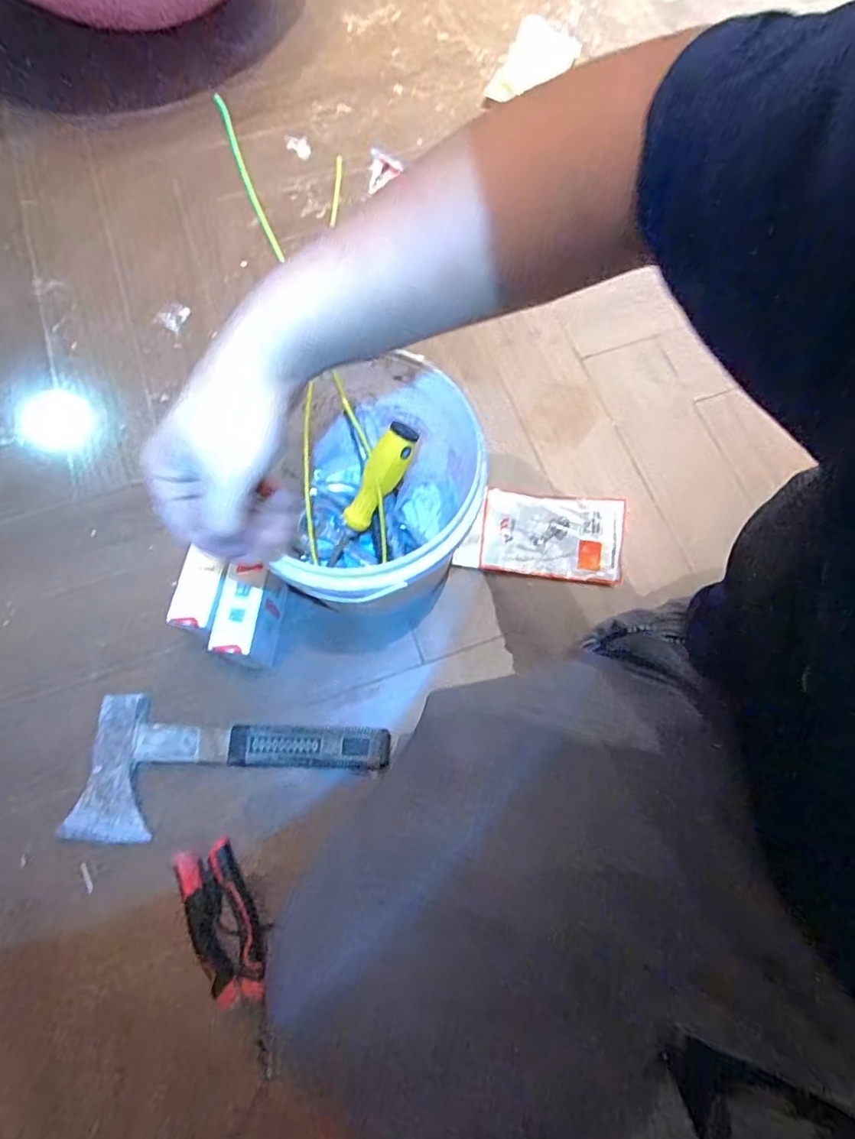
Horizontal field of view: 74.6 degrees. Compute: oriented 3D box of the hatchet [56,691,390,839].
[{"bbox_3d":[-0.191,0.203,0.561,0.296,0.032,0.131,4,72,0],"label":"hatchet"}]

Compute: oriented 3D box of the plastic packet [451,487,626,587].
[{"bbox_3d":[0.131,-0.040,0.643,0.179,0.014,0.099,8,72,2],"label":"plastic packet"}]

